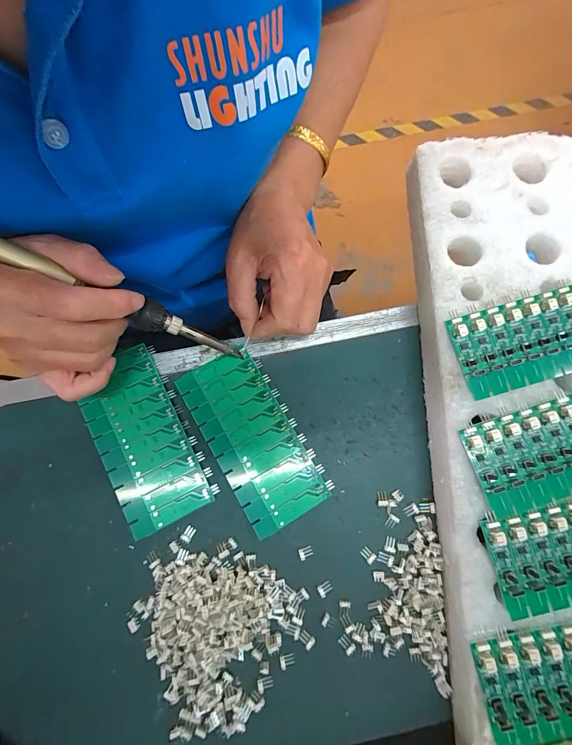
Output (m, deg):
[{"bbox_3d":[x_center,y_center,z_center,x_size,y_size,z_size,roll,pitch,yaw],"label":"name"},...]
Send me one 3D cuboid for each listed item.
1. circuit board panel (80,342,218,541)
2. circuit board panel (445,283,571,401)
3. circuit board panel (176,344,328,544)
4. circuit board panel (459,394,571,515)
[{"bbox_3d":[-0.114,0.050,0.264,0.065,0.010,0.138,-22,81,-3],"label":"circuit board panel"},{"bbox_3d":[0.194,-0.029,0.248,0.138,0.008,0.064,-15,79,-2],"label":"circuit board panel"},{"bbox_3d":[-0.027,0.052,0.267,0.061,0.012,0.137,-30,80,-5],"label":"circuit board panel"},{"bbox_3d":[0.198,0.048,0.234,0.137,0.007,0.060,-16,79,-2],"label":"circuit board panel"}]

